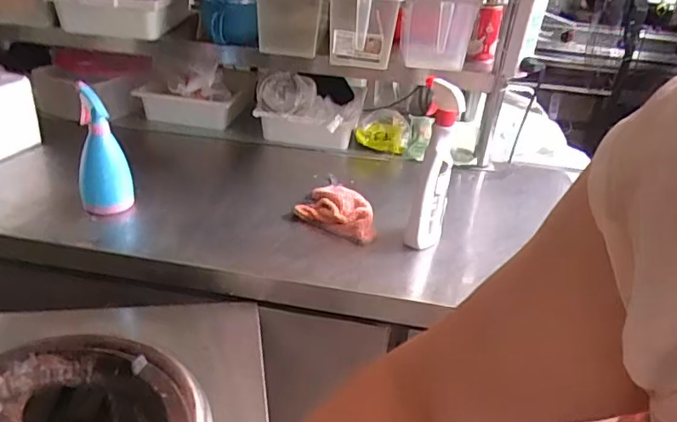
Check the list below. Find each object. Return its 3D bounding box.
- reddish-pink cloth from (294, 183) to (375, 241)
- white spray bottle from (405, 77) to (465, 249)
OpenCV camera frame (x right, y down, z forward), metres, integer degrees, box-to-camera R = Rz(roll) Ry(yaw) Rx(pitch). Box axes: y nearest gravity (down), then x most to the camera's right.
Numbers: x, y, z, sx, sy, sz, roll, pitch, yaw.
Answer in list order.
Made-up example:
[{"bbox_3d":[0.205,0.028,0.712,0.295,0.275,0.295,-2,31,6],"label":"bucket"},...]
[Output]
[{"bbox_3d":[0.008,-0.006,0.946,0.163,0.044,0.117,20,31,25],"label":"reddish-pink cloth"},{"bbox_3d":[0.157,-0.065,0.853,0.064,0.263,0.072,8,28,4],"label":"white spray bottle"}]

